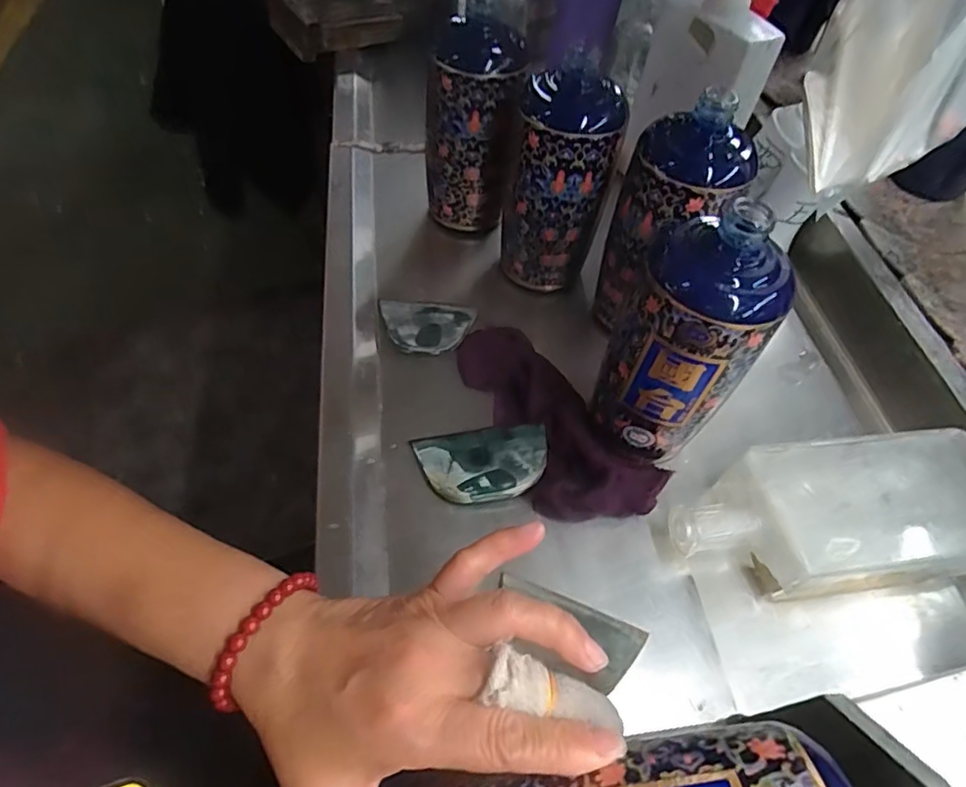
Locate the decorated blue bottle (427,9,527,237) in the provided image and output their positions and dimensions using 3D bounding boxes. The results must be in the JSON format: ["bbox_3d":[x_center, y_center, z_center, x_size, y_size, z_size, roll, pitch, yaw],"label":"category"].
[{"bbox_3d":[-0.009,-0.225,0.511,0.076,0.168,0.059,9,55,4],"label":"decorated blue bottle"}]

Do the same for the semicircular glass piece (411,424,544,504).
[{"bbox_3d":[0.001,0.047,0.404,0.091,0.004,0.060,-7,55,-7],"label":"semicircular glass piece"}]

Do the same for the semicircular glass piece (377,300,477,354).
[{"bbox_3d":[-0.050,-0.055,0.483,0.078,0.007,0.053,8,55,4],"label":"semicircular glass piece"}]

